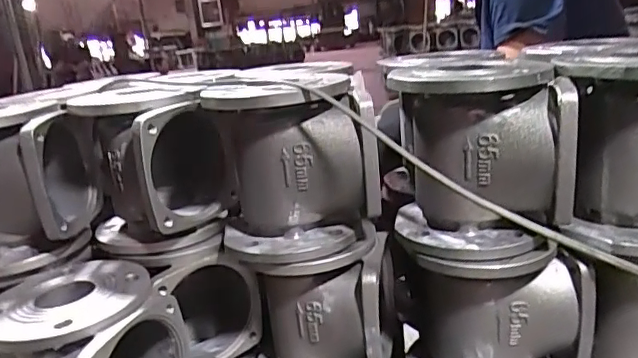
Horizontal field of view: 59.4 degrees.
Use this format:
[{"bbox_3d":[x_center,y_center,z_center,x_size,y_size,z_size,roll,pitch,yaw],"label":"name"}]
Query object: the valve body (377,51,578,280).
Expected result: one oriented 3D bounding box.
[{"bbox_3d":[0.172,-0.021,0.638,0.168,0.214,0.173,-6,17,1],"label":"valve body"}]

